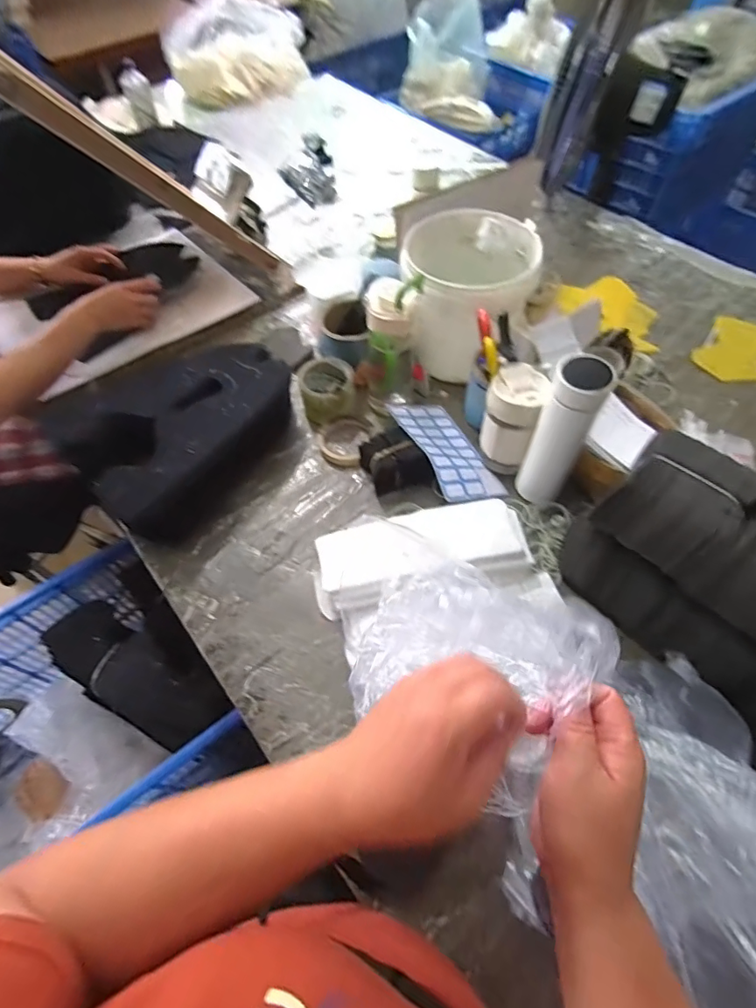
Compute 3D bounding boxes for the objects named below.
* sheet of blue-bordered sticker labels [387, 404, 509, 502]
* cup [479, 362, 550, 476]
[{"bbox_3d":[0.105,-0.085,0.764,0.117,0.018,0.199,-3,50,-36],"label":"sheet of blue-bordered sticker labels"},{"bbox_3d":[0.189,-0.117,0.717,0.072,0.154,0.073,17,59,13],"label":"cup"}]

